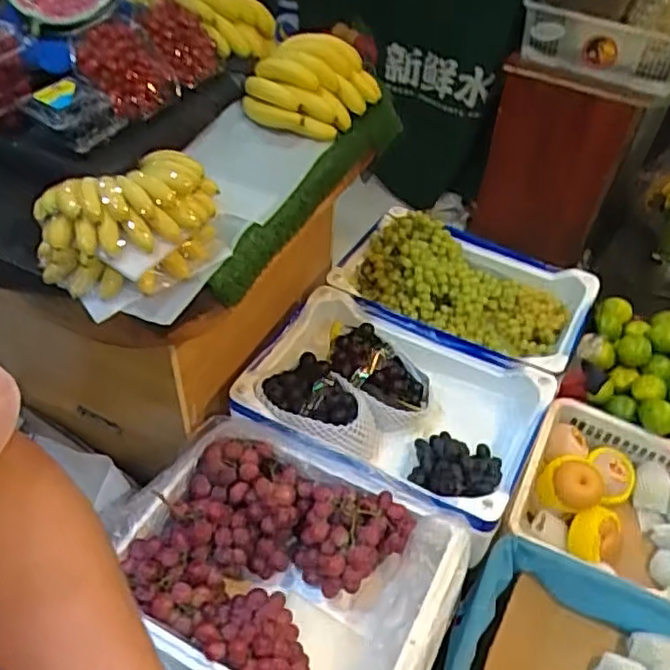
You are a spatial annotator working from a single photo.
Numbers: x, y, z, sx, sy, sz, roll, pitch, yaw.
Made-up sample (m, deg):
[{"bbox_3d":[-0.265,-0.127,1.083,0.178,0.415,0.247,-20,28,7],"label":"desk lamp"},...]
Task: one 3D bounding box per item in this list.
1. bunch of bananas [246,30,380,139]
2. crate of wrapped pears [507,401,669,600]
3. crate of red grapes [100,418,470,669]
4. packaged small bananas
[{"bbox_3d":[-0.039,-0.435,1.152,0.248,0.129,0.159,-17,51,-19],"label":"bunch of bananas"},{"bbox_3d":[0.633,0.365,1.279,0.530,0.155,0.333,23,50,16],"label":"crate of wrapped pears"},{"bbox_3d":[-0.086,0.387,1.074,0.516,0.140,0.403,21,50,15],"label":"crate of red grapes"},{"bbox_3d":[-0.259,-0.145,0.872,0.118,0.136,0.225,38,56,27],"label":"packaged small bananas"}]

